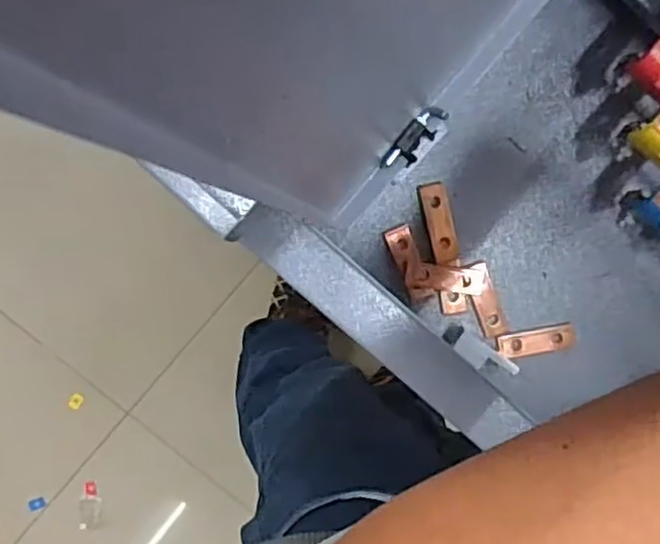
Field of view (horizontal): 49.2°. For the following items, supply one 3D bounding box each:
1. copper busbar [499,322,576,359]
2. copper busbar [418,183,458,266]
[{"bbox_3d":[0.165,0.055,0.573,0.061,0.007,0.020,-10,98,0],"label":"copper busbar"},{"bbox_3d":[0.084,-0.038,0.553,0.020,0.011,0.060,-12,98,0],"label":"copper busbar"}]

